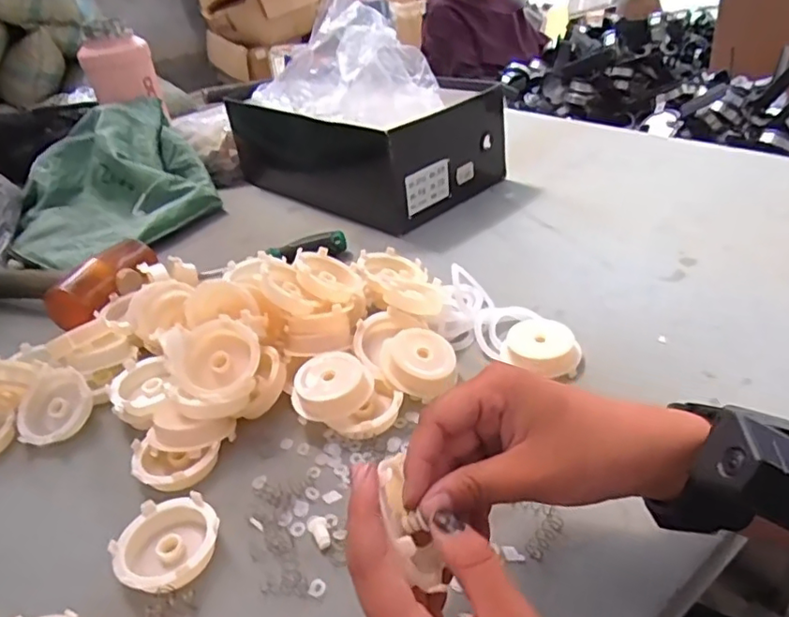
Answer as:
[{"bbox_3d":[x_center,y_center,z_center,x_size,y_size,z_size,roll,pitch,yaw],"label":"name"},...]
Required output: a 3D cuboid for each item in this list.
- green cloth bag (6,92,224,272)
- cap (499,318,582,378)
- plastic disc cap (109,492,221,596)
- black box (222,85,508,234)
[{"bbox_3d":[-0.369,-0.153,0.776,0.243,0.070,0.299,-29,57,-15],"label":"green cloth bag"},{"bbox_3d":[0.112,0.029,0.453,0.056,0.019,0.054,14,48,7],"label":"cap"},{"bbox_3d":[-0.129,0.135,0.347,0.058,0.016,0.058,-5,35,4],"label":"plastic disc cap"},{"bbox_3d":[-0.060,-0.215,0.769,0.342,0.112,0.203,25,46,38],"label":"black box"}]

